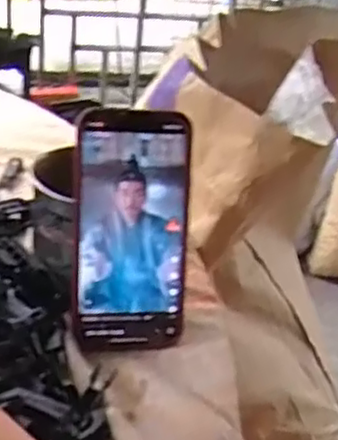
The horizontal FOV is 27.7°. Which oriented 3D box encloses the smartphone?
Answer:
[{"bbox_3d":[-0.023,0.008,0.456,0.080,0.159,0.008,-1,11,-9],"label":"smartphone"}]

